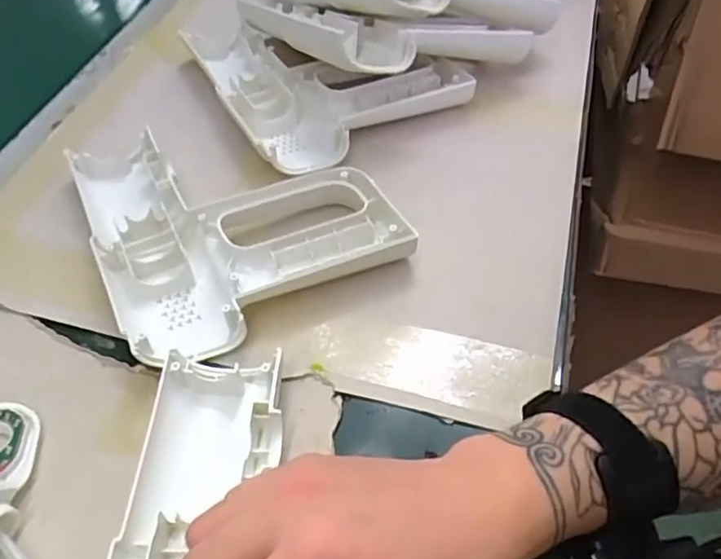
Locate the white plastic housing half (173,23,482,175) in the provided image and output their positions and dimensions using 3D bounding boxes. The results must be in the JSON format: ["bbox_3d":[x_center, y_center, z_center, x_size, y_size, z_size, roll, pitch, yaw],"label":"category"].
[{"bbox_3d":[-0.043,-0.180,0.529,0.177,0.036,0.214,-26,54,-19],"label":"white plastic housing half"}]

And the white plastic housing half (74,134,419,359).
[{"bbox_3d":[-0.088,-0.048,0.424,0.181,0.031,0.197,-23,53,-17],"label":"white plastic housing half"}]

